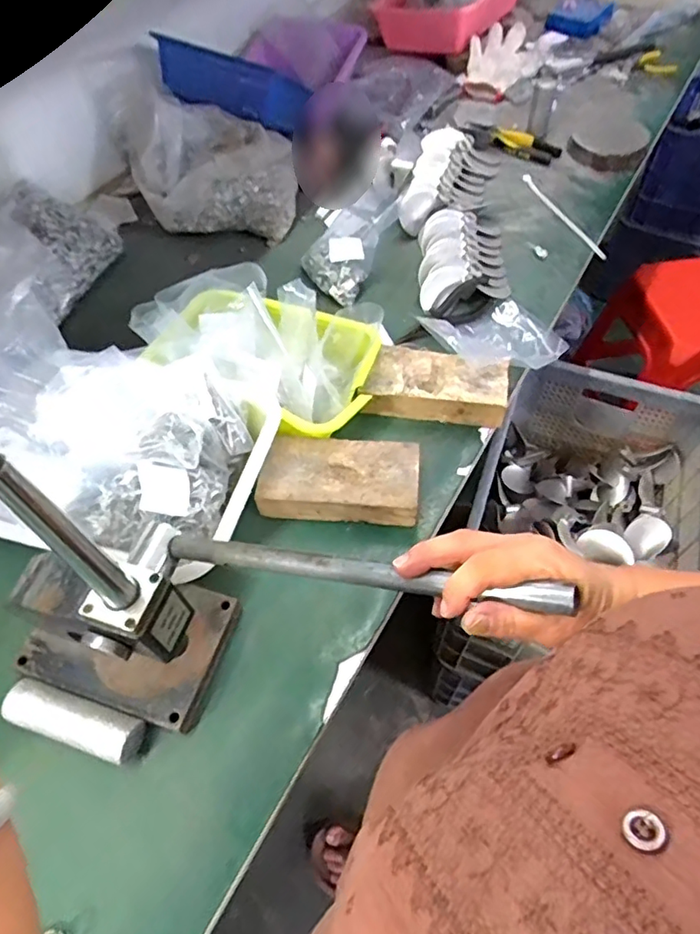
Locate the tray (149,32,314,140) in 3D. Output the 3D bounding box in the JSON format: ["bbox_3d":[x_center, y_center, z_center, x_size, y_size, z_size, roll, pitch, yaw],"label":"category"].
[{"bbox_3d":[-0.201,-0.657,0.964,0.258,0.097,0.050,17,58,-5],"label":"tray"}]

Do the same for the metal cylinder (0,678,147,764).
[{"bbox_3d":[-0.253,0.236,0.525,0.130,0.040,0.038,14,58,11],"label":"metal cylinder"}]

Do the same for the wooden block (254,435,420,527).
[{"bbox_3d":[-0.012,0.017,0.655,0.176,0.052,0.091,3,57,4],"label":"wooden block"}]

